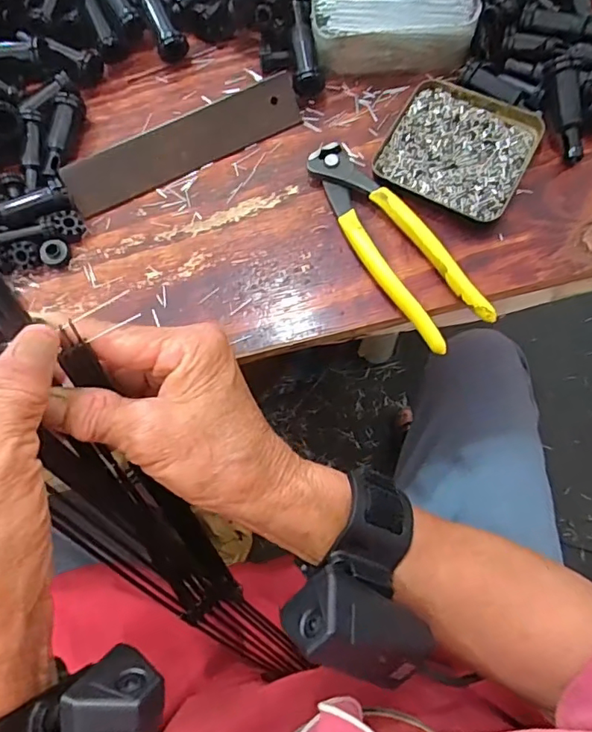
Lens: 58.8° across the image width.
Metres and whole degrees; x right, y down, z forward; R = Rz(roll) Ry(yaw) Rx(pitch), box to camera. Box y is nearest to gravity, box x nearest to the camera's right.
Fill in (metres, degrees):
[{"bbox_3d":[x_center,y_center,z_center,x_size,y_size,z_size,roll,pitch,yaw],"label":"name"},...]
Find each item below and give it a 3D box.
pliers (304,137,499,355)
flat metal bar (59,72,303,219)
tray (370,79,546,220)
[{"bbox_3d":[0.061,-0.085,0.347,0.045,0.021,0.162,-33,72,-7],"label":"pliers"},{"bbox_3d":[-0.079,-0.159,0.378,0.175,0.005,0.035,-26,116,-5],"label":"flat metal bar"},{"bbox_3d":[0.113,-0.154,0.369,0.095,0.014,0.094,27,75,12],"label":"tray"}]

